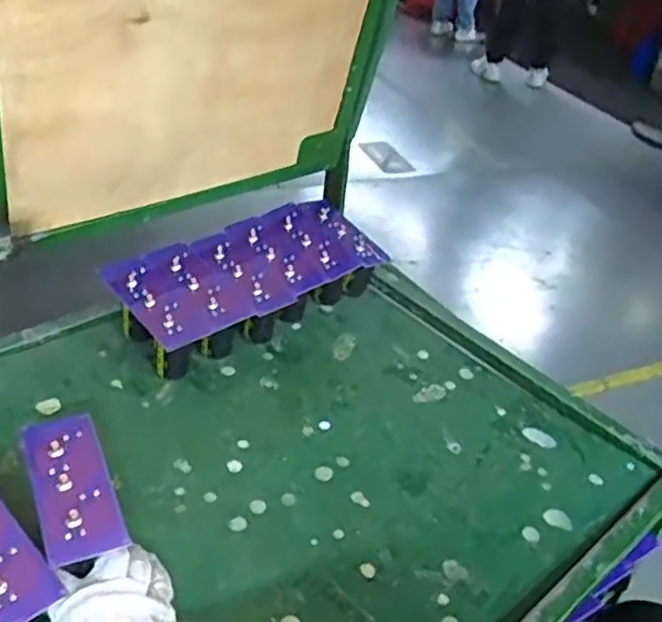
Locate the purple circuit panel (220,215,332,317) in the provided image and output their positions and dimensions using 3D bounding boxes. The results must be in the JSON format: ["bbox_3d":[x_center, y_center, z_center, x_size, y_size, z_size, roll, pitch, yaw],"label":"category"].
[{"bbox_3d":[-0.066,-0.066,0.813,0.128,0.013,0.058,41,46,21],"label":"purple circuit panel"}]

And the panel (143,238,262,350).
[{"bbox_3d":[-0.141,-0.029,0.740,0.059,0.007,0.131,-25,55,-39],"label":"panel"}]

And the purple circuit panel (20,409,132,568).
[{"bbox_3d":[-0.196,0.128,0.528,0.054,0.011,0.130,-12,42,-24],"label":"purple circuit panel"}]

